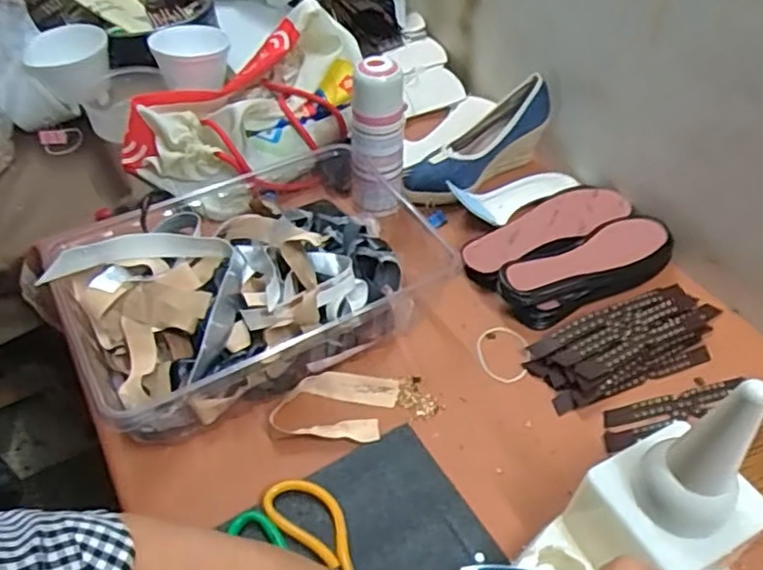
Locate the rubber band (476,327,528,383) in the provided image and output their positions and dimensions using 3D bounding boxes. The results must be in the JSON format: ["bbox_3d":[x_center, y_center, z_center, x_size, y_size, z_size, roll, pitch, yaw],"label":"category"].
[{"bbox_3d":[0.136,0.076,0.727,0.056,0.007,0.070,-16,53,-4],"label":"rubber band"}]

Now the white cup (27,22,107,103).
[{"bbox_3d":[-0.490,-0.347,1.039,0.121,0.087,0.109,-18,48,-17],"label":"white cup"}]

